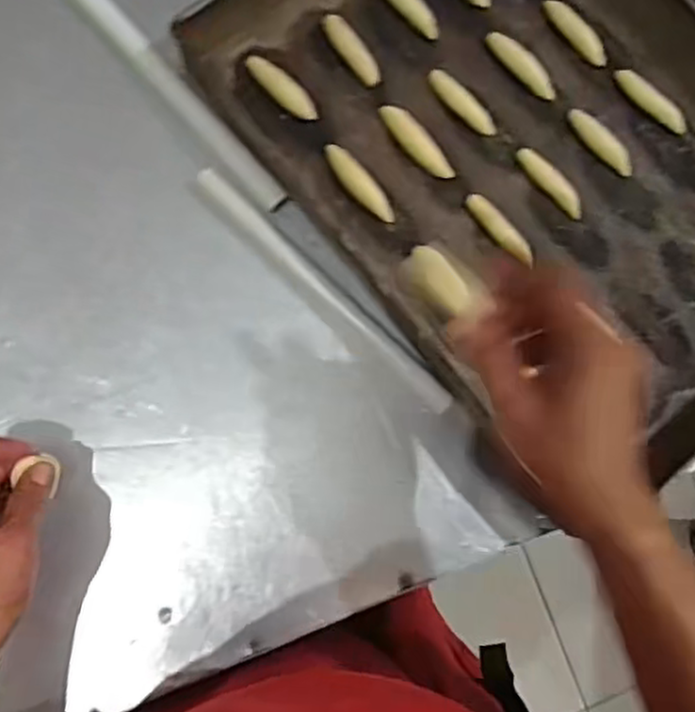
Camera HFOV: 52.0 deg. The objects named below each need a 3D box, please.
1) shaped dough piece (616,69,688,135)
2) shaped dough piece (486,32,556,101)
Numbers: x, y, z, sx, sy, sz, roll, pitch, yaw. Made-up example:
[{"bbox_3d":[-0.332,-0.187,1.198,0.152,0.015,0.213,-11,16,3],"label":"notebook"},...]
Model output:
[{"bbox_3d":[0.271,-0.227,0.634,0.078,0.011,0.018,44,81,2],"label":"shaped dough piece"},{"bbox_3d":[0.153,-0.255,0.625,0.077,0.011,0.021,43,81,2],"label":"shaped dough piece"}]

